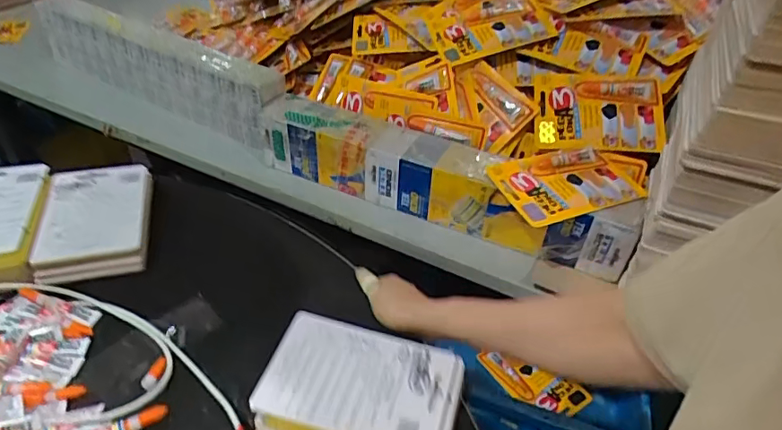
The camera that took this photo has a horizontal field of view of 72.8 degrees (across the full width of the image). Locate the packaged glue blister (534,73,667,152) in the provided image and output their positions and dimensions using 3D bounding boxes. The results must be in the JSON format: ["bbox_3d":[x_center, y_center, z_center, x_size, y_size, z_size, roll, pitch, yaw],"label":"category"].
[{"bbox_3d":[0.281,-0.141,0.713,0.166,0.015,0.117,1,70,4],"label":"packaged glue blister"}]

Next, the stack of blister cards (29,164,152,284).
[{"bbox_3d":[-0.361,0.001,0.649,0.118,0.028,0.176,-9,43,-14],"label":"stack of blister cards"}]

